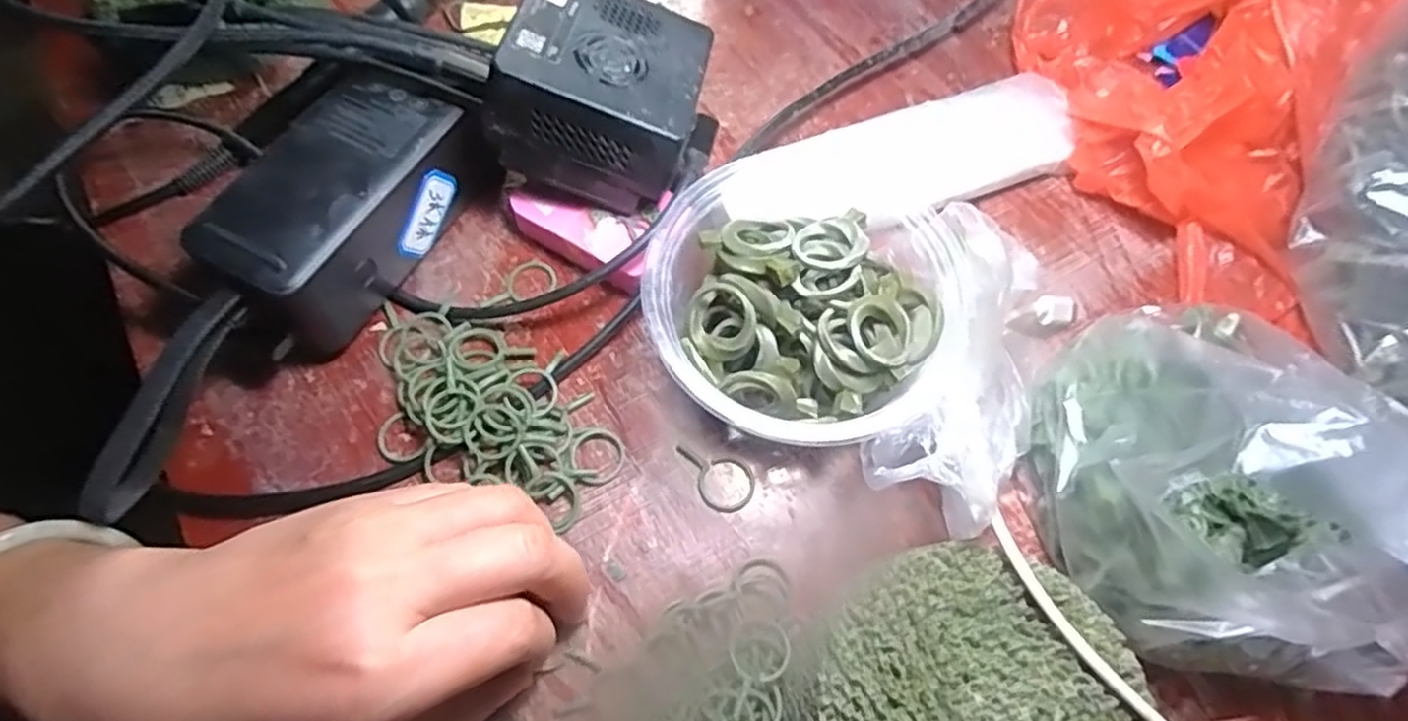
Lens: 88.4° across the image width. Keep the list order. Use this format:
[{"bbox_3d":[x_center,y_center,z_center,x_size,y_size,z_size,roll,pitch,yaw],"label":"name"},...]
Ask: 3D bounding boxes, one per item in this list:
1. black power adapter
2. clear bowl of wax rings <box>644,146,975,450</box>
[{"bbox_3d":[-0.146,-0.060,0.302,0.055,0.057,0.116,26,67,10],"label":"black power adapter"},{"bbox_3d":[0.037,-0.020,0.285,0.109,0.064,0.107,0,66,0],"label":"clear bowl of wax rings"}]

